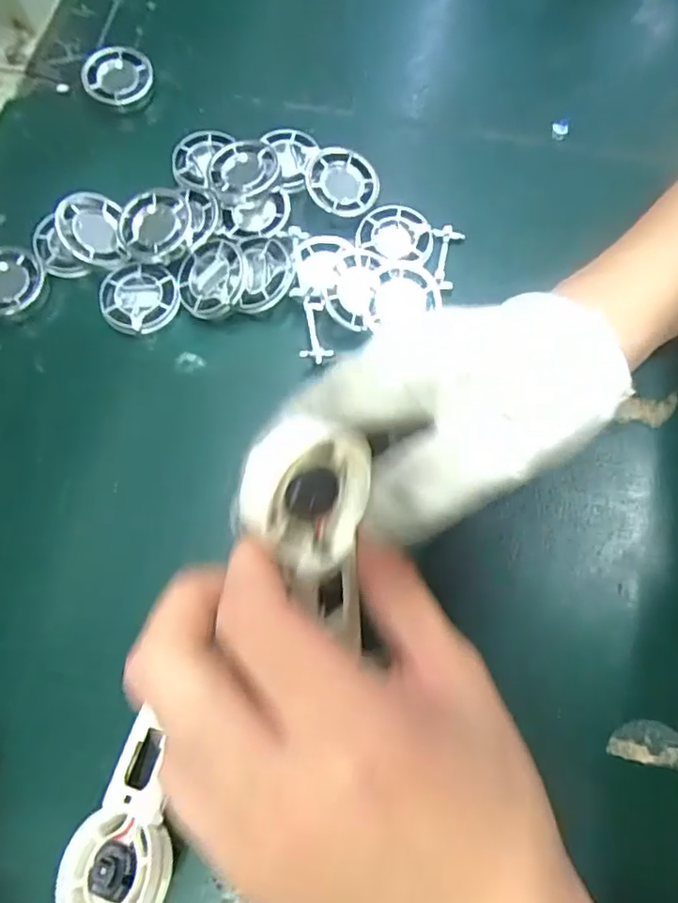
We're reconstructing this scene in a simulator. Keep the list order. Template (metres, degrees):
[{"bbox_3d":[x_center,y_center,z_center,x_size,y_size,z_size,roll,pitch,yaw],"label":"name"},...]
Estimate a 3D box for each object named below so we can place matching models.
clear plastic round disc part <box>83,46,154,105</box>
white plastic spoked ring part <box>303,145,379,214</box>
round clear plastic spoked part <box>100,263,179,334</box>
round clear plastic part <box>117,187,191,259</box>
[{"bbox_3d":[-0.128,-0.217,0.350,0.038,0.005,0.034,2,87,-5],"label":"clear plastic round disc part"},{"bbox_3d":[0.002,-0.142,0.322,0.038,0.010,0.038,-2,82,-7],"label":"white plastic spoked ring part"},{"bbox_3d":[-0.099,-0.075,0.303,0.038,0.010,0.035,0,71,0],"label":"round clear plastic spoked part"},{"bbox_3d":[-0.092,-0.113,0.303,0.035,0.010,0.032,0,71,0],"label":"round clear plastic part"}]

